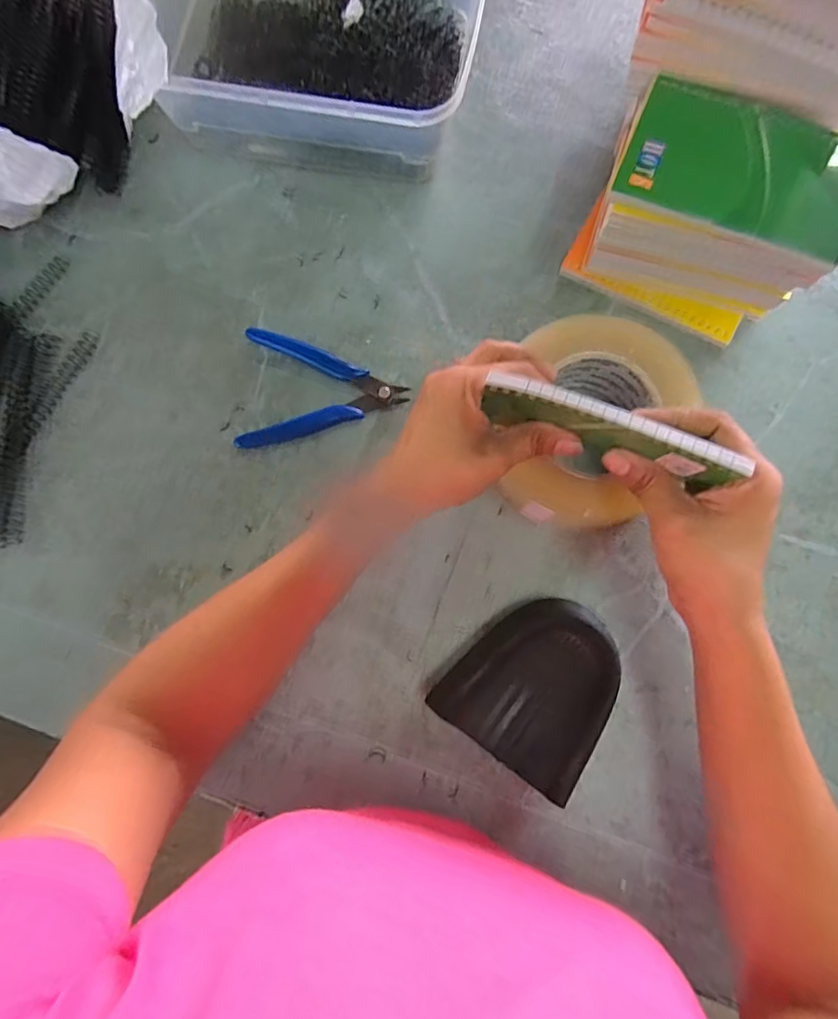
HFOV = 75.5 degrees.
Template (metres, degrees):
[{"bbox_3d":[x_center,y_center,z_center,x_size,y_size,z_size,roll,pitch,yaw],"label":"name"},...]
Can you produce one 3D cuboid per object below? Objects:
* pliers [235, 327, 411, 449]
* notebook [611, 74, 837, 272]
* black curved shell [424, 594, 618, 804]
[{"bbox_3d":[-0.068,-0.085,0.386,0.115,0.008,0.083,2,80,1],"label":"pliers"},{"bbox_3d":[0.185,-0.194,0.308,0.128,0.007,0.080,23,81,5],"label":"notebook"},{"bbox_3d":[0.076,0.109,0.344,0.093,0.031,0.104,36,82,7],"label":"black curved shell"}]

